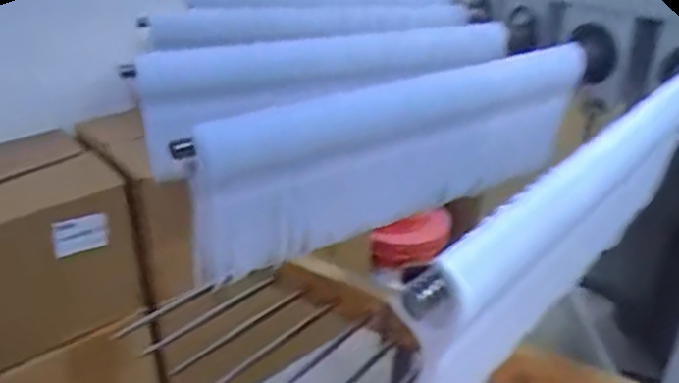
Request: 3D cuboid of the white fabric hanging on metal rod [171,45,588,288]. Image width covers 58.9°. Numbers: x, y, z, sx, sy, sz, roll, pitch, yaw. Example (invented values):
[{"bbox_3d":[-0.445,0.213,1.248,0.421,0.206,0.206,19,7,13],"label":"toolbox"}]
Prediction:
[{"bbox_3d":[0.031,-0.015,0.270,0.205,0.077,0.031,-16,32,-27],"label":"white fabric hanging on metal rod"}]

